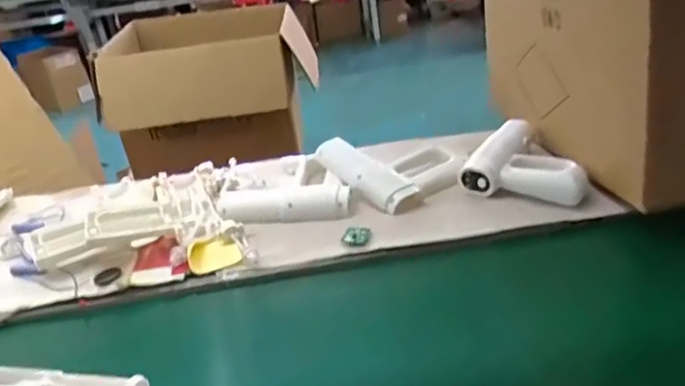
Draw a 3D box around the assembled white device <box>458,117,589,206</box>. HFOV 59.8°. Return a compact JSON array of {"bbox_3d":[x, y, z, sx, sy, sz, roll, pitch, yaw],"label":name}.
[{"bbox_3d":[0.300,-0.053,0.955,0.183,0.054,0.207,7,32,25],"label":"assembled white device"}]

